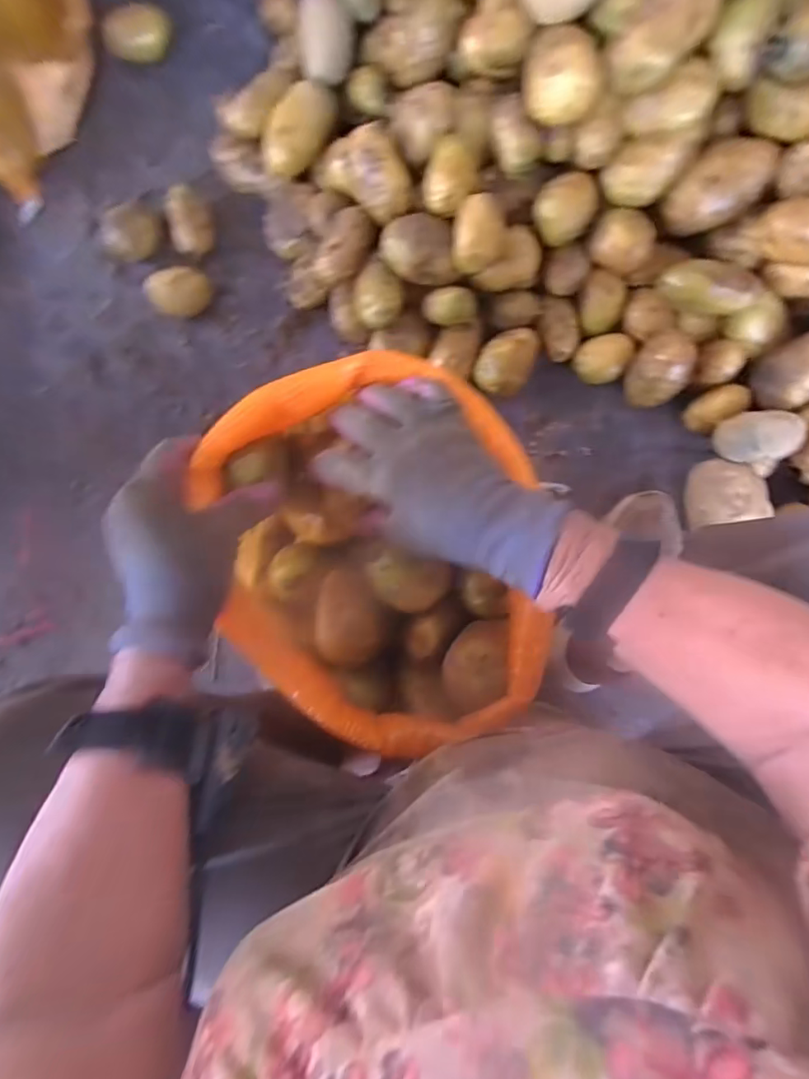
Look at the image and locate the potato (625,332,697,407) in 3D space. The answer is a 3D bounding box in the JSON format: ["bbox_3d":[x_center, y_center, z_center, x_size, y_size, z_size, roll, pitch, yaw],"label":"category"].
[{"bbox_3d":[0.304,-0.203,0.590,0.061,0.080,0.068,-42,87,0],"label":"potato"}]

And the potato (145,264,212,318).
[{"bbox_3d":[-0.308,-0.335,0.677,0.084,0.046,0.052,-9,87,2],"label":"potato"}]

